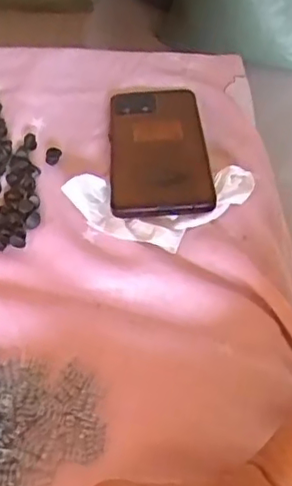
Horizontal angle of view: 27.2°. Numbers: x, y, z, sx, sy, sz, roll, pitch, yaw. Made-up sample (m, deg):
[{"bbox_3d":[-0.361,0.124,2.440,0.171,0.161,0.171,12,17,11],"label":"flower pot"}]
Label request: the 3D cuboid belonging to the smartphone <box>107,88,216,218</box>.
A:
[{"bbox_3d":[0.009,-0.083,0.493,0.075,0.014,0.174,-3,42,-1],"label":"smartphone"}]

